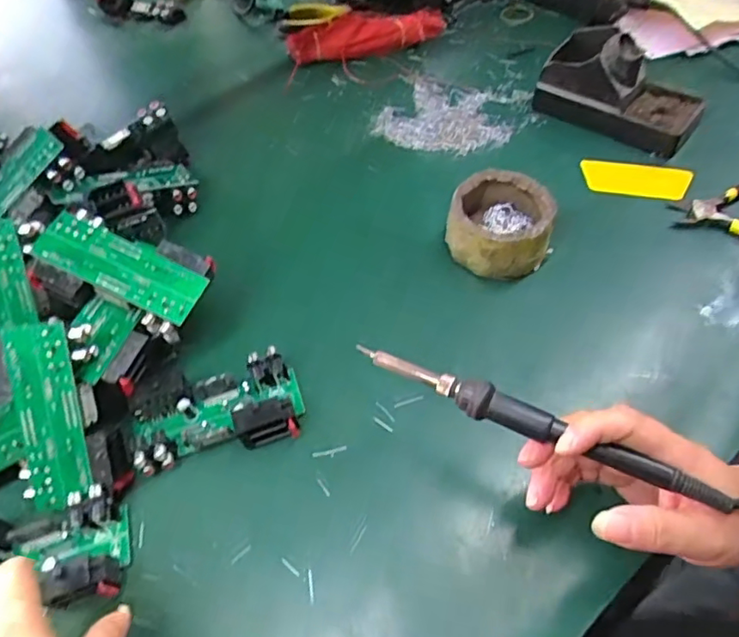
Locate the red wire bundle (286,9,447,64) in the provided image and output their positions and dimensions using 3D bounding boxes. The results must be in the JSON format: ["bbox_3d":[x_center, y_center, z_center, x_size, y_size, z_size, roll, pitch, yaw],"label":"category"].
[{"bbox_3d":[-0.003,-0.340,0.684,0.187,0.035,0.065,-5,57,2],"label":"red wire bundle"}]

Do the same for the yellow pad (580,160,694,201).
[{"bbox_3d":[0.249,-0.129,0.533,0.094,0.004,0.041,7,66,13],"label":"yellow pad"}]

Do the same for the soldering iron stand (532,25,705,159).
[{"bbox_3d":[0.248,-0.232,0.558,0.150,0.072,0.079,31,65,23],"label":"soldering iron stand"}]

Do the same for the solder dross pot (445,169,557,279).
[{"bbox_3d":[0.109,-0.076,0.482,0.082,0.055,0.078,-3,57,4],"label":"solder dross pot"}]

